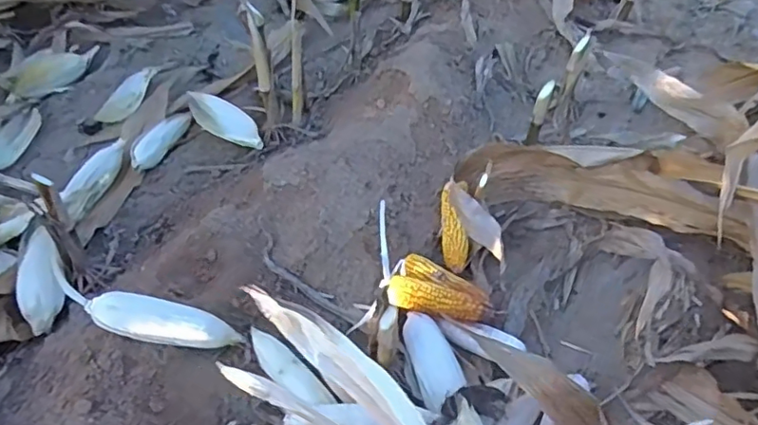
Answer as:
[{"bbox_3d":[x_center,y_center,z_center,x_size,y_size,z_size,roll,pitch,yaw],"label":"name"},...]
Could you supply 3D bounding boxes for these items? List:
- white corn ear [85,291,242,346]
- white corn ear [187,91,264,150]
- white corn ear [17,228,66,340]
[{"bbox_3d":[-0.311,0.159,0.852,0.219,0.048,0.050,14,44,-11],"label":"white corn ear"},{"bbox_3d":[-0.337,-0.197,1.303,0.076,0.053,0.241,-34,56,-31],"label":"white corn ear"},{"bbox_3d":[-0.544,0.109,0.942,0.053,0.043,0.167,-5,79,-8],"label":"white corn ear"}]

